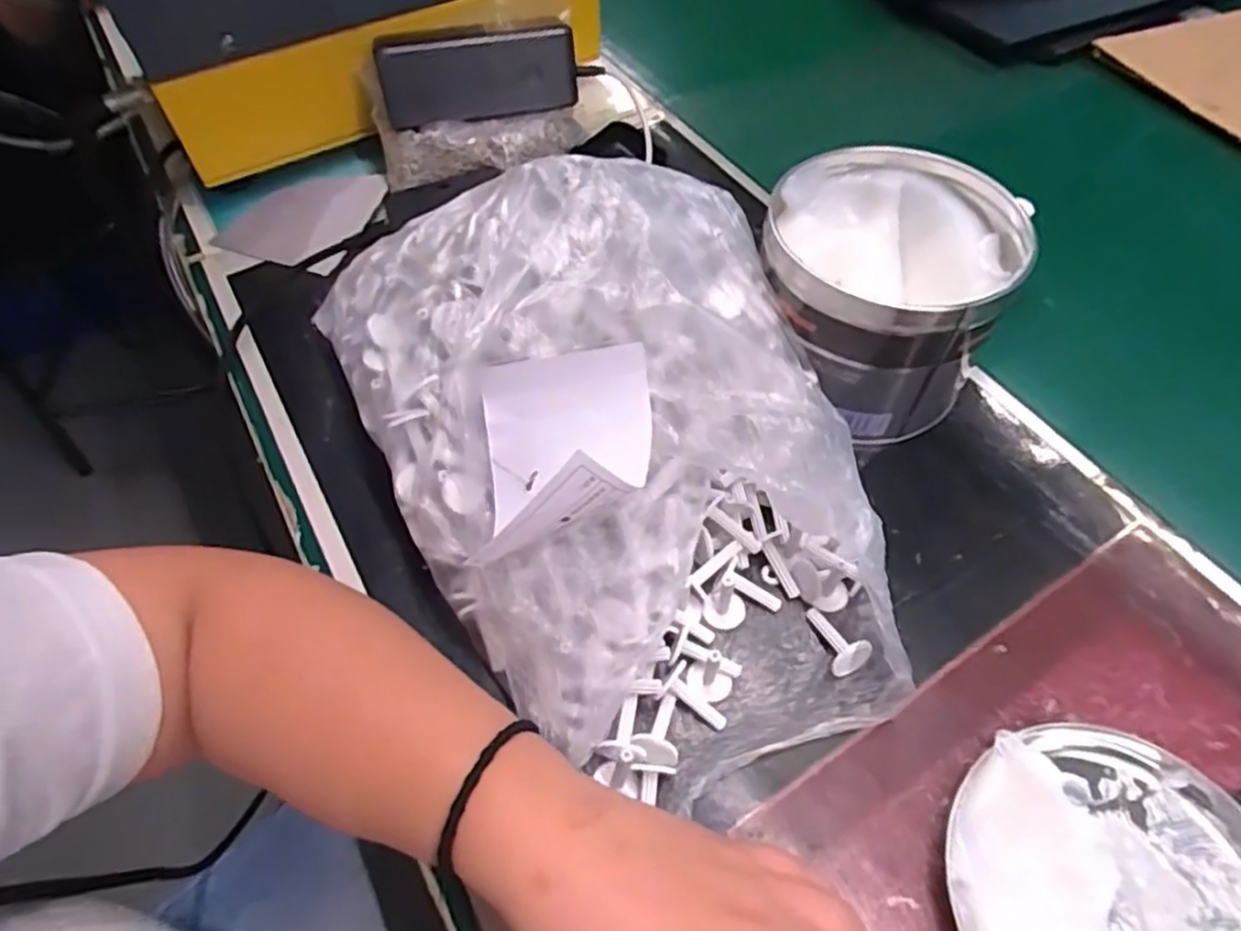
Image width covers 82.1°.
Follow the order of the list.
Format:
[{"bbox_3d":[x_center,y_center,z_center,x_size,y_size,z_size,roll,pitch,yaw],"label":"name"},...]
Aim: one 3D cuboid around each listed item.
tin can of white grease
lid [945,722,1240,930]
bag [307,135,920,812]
[{"bbox_3d":[0.137,-0.093,0.390,0.120,0.094,0.121,1,54,-1],"label":"tin can of white grease"},{"bbox_3d":[0.190,0.164,0.265,0.126,0.022,0.126,1,54,-1],"label":"lid"},{"bbox_3d":[-0.001,-0.016,0.330,0.207,0.114,0.299,-21,58,-16],"label":"bag"}]

